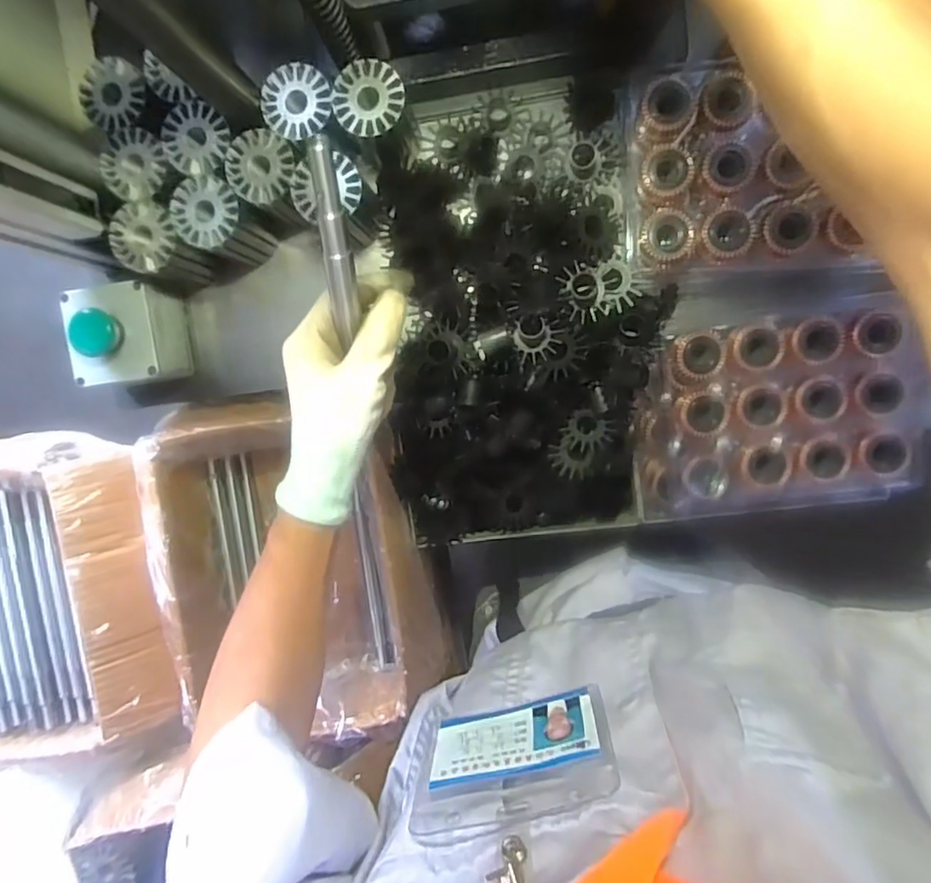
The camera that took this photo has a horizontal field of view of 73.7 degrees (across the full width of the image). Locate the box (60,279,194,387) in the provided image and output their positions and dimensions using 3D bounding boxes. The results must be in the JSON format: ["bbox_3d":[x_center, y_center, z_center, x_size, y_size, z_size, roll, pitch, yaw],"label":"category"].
[{"bbox_3d":[-0.287,-0.087,0.524,0.077,0.082,0.084,-1,96,6],"label":"box"}]

